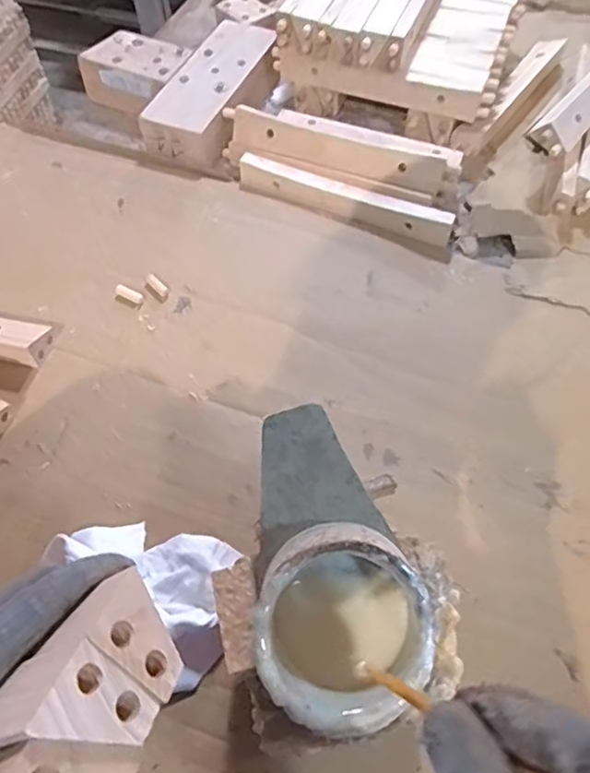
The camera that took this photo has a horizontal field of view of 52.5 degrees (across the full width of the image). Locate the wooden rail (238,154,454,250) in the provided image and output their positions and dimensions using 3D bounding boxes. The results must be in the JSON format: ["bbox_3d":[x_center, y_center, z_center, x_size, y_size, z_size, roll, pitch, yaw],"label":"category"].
[{"bbox_3d":[0.053,-0.209,0.677,0.246,0.035,0.033,21,61,12],"label":"wooden rail"}]

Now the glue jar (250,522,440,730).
[{"bbox_3d":[0.021,0.115,0.302,0.088,0.065,0.085,41,84,4],"label":"glue jar"}]

